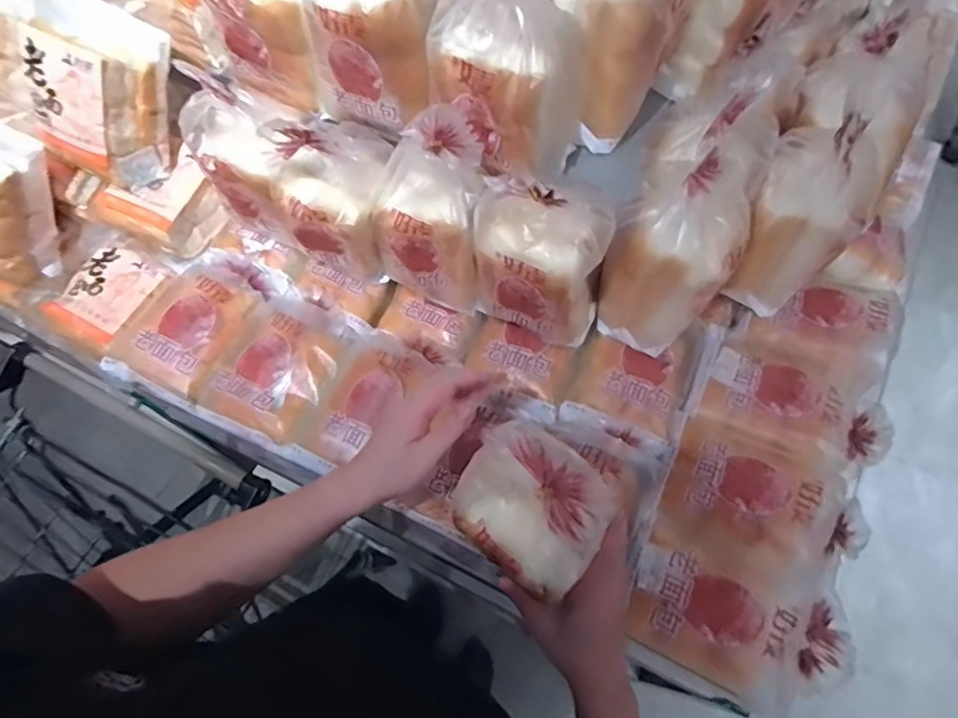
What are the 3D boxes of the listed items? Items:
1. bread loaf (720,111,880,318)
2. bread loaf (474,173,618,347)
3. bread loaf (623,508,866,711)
[{"bbox_3d":[0.384,-0.177,0.663,0.114,0.238,0.139,30,68,14],"label":"bread loaf"},{"bbox_3d":[0.066,-0.102,0.628,0.145,0.215,0.079,12,64,6],"label":"bread loaf"},{"bbox_3d":[0.275,0.271,0.589,0.215,0.082,0.135,25,66,12],"label":"bread loaf"}]

